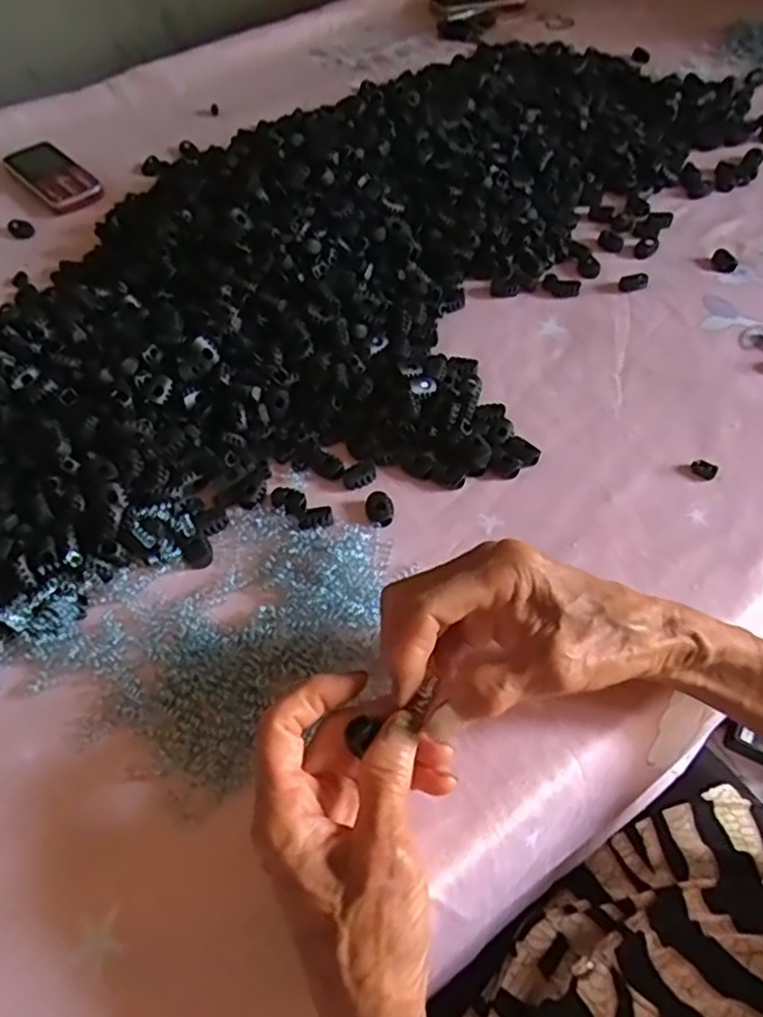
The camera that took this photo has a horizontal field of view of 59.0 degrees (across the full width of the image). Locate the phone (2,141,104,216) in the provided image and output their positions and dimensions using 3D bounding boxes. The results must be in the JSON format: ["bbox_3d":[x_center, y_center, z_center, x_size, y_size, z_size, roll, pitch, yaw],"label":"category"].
[{"bbox_3d":[-0.326,-0.331,0.668,0.053,0.015,0.126,-37,60,-20],"label":"phone"}]

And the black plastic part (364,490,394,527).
[{"bbox_3d":[-0.001,0.000,0.421,0.017,0.006,0.023,-8,55,-2],"label":"black plastic part"}]

